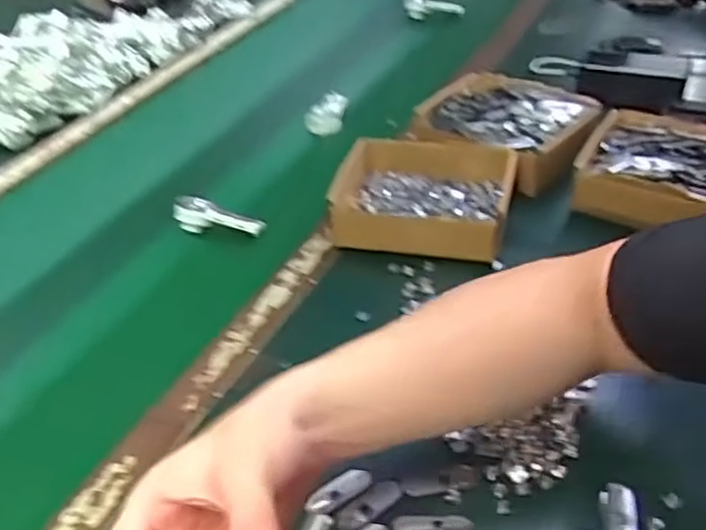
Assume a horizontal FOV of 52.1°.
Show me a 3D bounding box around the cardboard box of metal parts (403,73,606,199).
[{"bbox_3d":[0.173,-0.155,0.828,0.192,0.054,0.179,20,45,30],"label":"cardboard box of metal parts"}]

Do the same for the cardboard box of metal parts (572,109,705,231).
[{"bbox_3d":[0.330,-0.090,0.745,0.176,0.060,0.162,14,43,24],"label":"cardboard box of metal parts"}]

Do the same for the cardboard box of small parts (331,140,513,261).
[{"bbox_3d":[0.073,-0.069,0.738,0.176,0.055,0.140,3,39,12],"label":"cardboard box of small parts"}]

